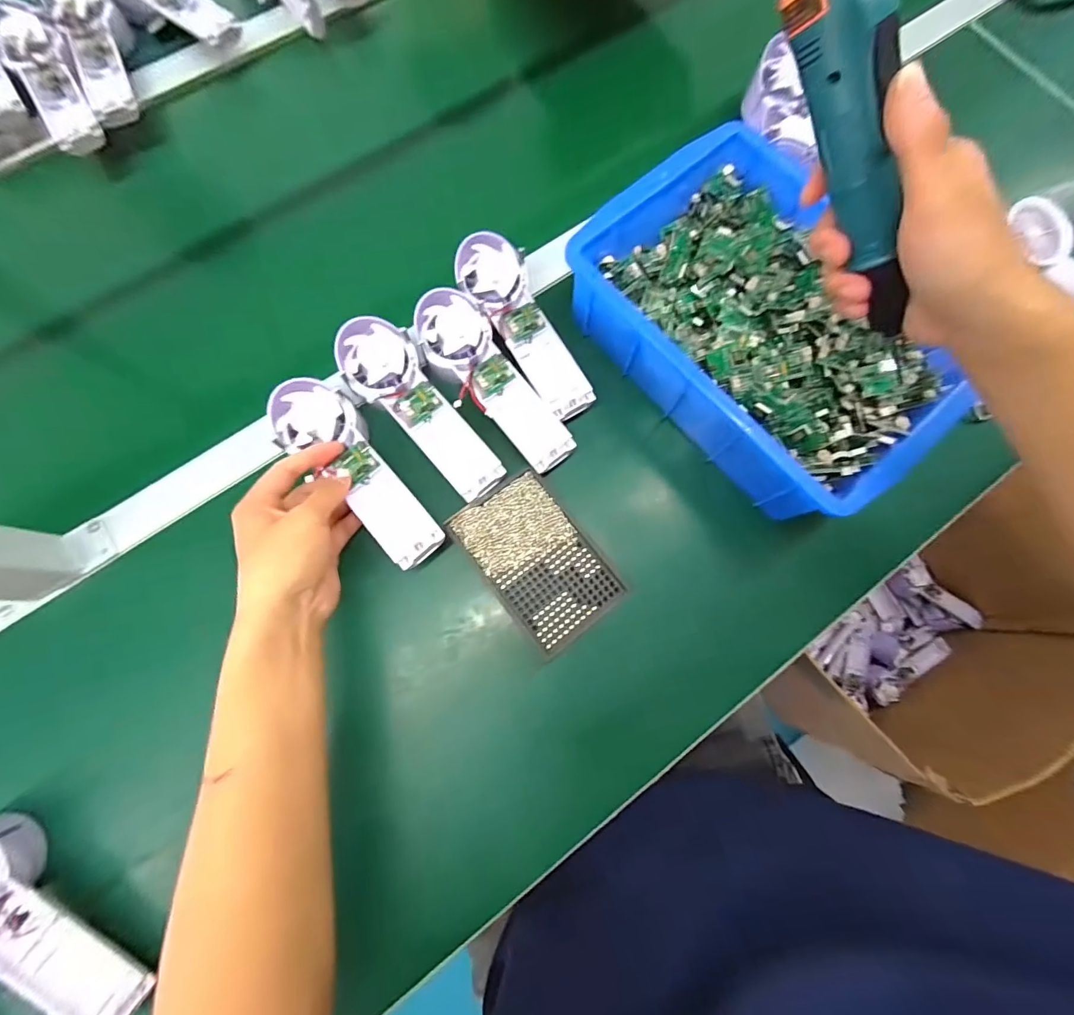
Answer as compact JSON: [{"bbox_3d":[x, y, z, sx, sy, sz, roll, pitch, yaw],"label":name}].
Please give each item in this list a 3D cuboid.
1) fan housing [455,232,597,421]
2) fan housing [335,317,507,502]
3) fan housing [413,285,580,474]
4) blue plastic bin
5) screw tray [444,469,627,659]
[{"bbox_3d":[-0.009,-0.164,0.406,0.060,0.022,0.177,-33,92,-9],"label":"fan housing"},{"bbox_3d":[-0.100,-0.086,0.376,0.062,0.027,0.180,-39,80,-10],"label":"fan housing"},{"bbox_3d":[-0.039,-0.107,0.383,0.061,0.032,0.172,-34,79,-9],"label":"fan housing"},{"bbox_3d":[0.184,-0.154,0.386,0.192,0.084,0.288,-40,80,-10],"label":"blue plastic bin"},{"bbox_3d":[0.001,0.041,0.369,0.083,0.012,0.132,-37,80,-10],"label":"screw tray"}]

